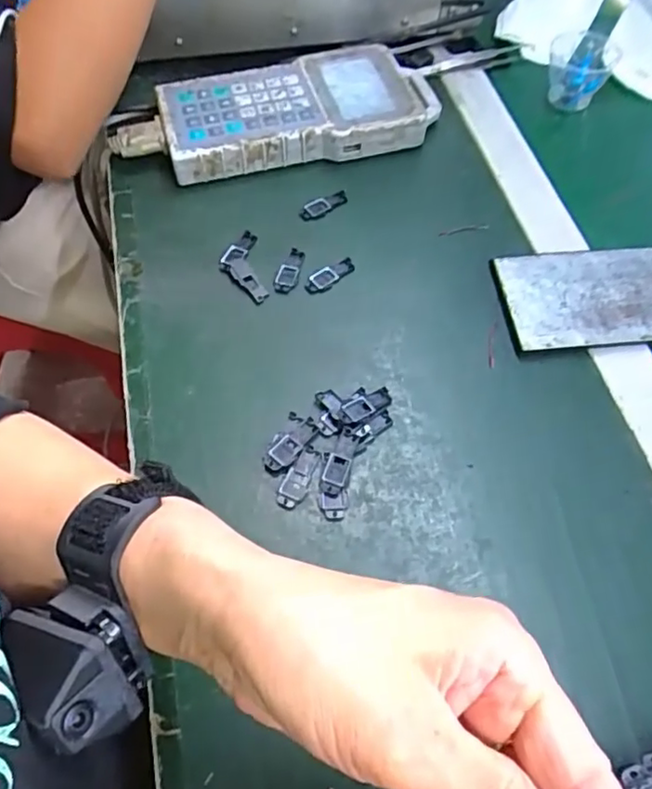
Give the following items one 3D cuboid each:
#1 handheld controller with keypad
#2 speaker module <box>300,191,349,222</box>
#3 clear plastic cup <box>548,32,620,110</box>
[{"bbox_3d":[-0.039,-0.231,0.511,0.256,0.034,0.102,-12,60,-8],"label":"handheld controller with keypad"},{"bbox_3d":[-0.002,-0.146,0.479,0.043,0.005,0.015,-34,65,-19],"label":"speaker module"},{"bbox_3d":[0.223,-0.285,0.545,0.043,0.046,0.052,-18,61,-11],"label":"clear plastic cup"}]

